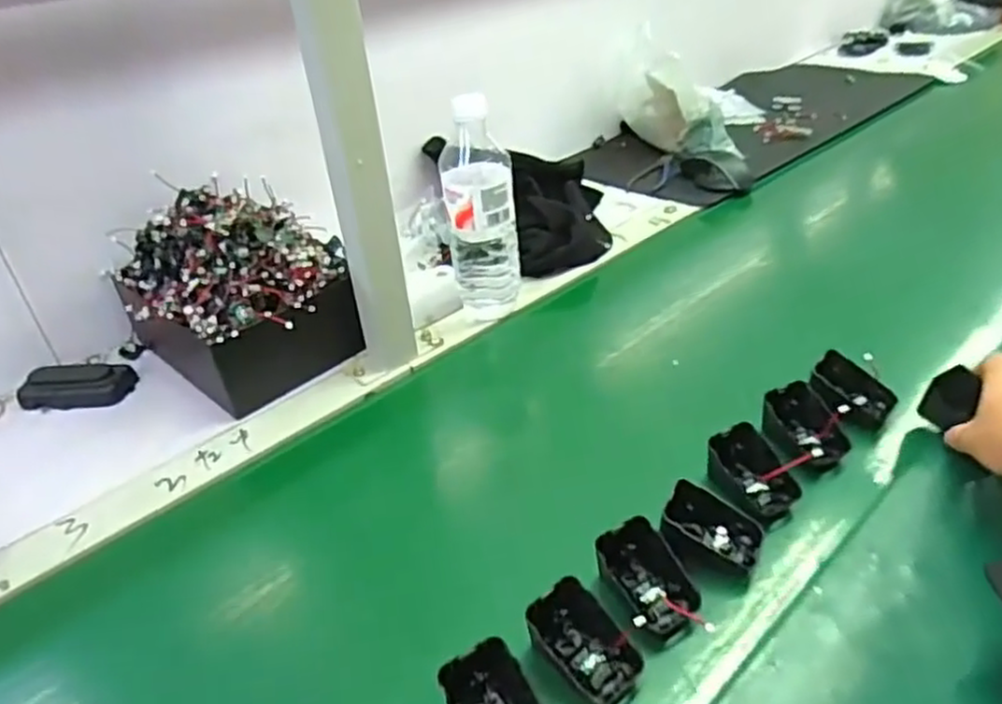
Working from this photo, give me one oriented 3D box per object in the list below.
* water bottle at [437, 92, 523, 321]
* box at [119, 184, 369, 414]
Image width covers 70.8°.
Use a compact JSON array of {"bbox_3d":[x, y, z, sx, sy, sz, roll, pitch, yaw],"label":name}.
[{"bbox_3d":[-0.020,-0.140,0.712,0.069,0.220,0.055,-7,35,-2],"label":"water bottle"},{"bbox_3d":[-0.270,-0.064,0.718,0.237,0.148,0.179,26,45,37],"label":"box"}]

